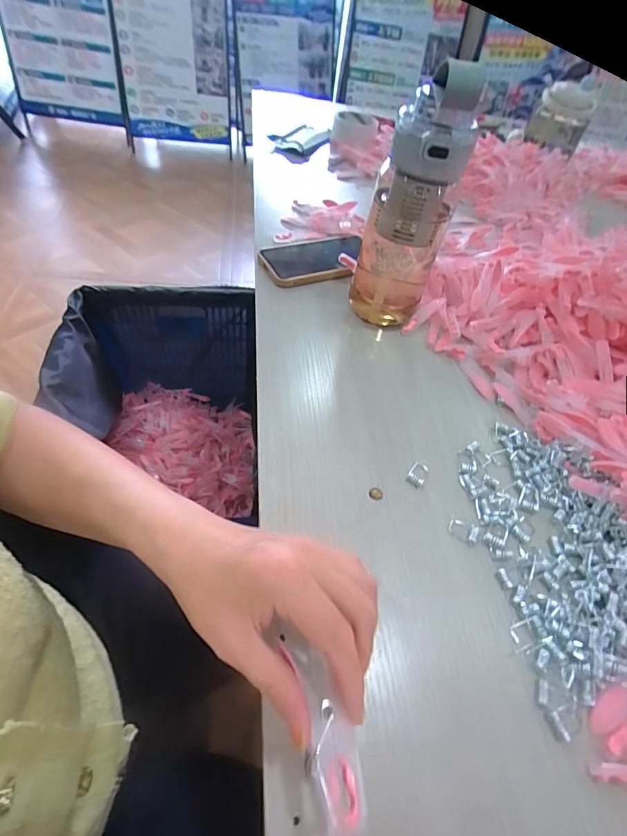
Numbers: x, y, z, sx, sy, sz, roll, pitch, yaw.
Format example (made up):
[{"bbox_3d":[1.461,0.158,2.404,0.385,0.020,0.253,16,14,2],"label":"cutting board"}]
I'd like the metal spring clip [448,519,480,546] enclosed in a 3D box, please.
[{"bbox_3d":[0.118,0.087,0.312,0.023,0.004,0.016,24,52,9],"label":"metal spring clip"}]

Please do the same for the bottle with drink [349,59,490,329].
[{"bbox_3d":[0.089,-0.198,0.393,0.084,0.230,0.083,13,52,6],"label":"bottle with drink"}]

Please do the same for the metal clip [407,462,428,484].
[{"bbox_3d":[0.089,0.047,0.342,0.015,0.005,0.022,25,52,10],"label":"metal clip"}]

